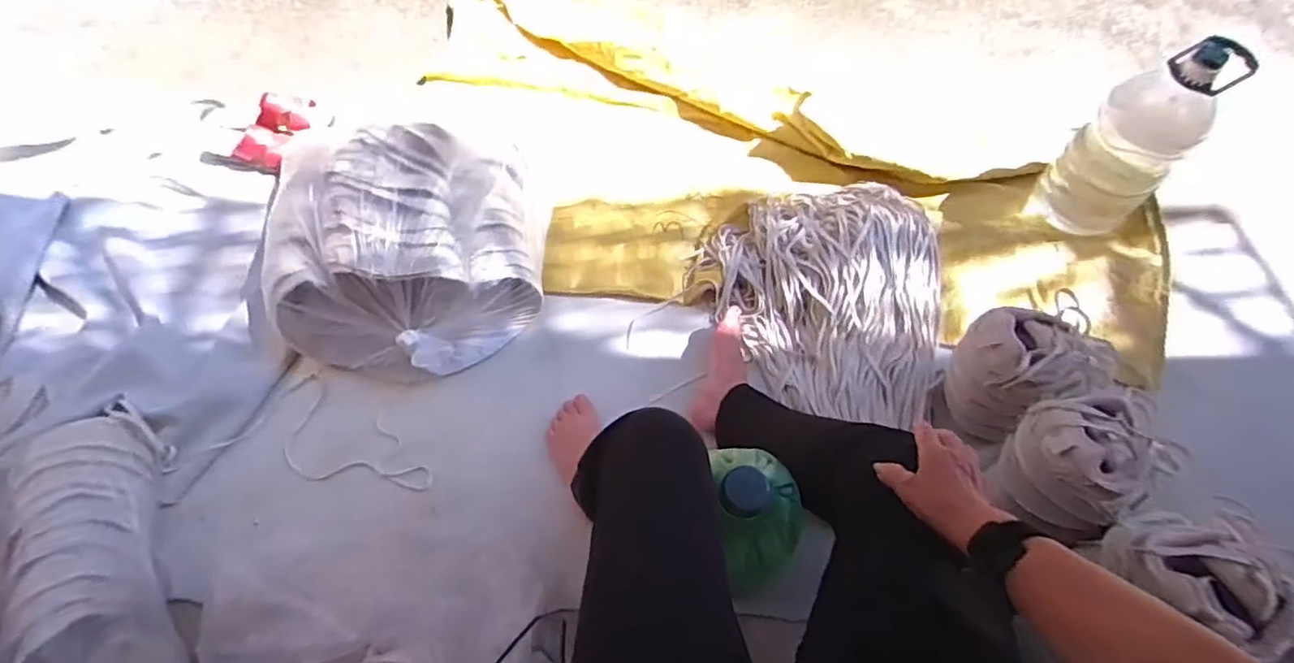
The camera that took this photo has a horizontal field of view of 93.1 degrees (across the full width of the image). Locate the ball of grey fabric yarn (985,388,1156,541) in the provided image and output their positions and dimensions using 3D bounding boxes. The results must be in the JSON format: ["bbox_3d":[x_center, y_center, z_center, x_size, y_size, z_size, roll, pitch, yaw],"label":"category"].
[{"bbox_3d":[0.510,0.154,0.726,0.169,0.118,0.144,-32,69,-13],"label":"ball of grey fabric yarn"}]

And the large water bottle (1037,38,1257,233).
[{"bbox_3d":[0.876,-0.339,1.108,0.167,0.344,0.138,34,66,17],"label":"large water bottle"}]

